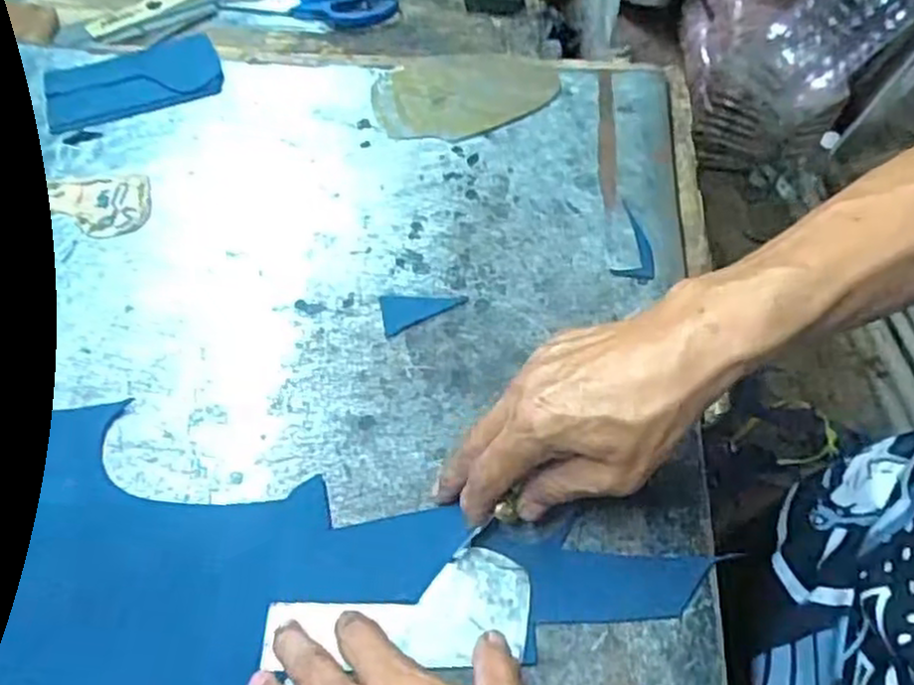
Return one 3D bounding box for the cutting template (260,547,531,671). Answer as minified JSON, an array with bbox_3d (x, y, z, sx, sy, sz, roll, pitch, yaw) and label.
[{"bbox_3d":[-0.029,0.136,0.388,0.133,0.006,0.057,1,60,-2],"label":"cutting template"}]

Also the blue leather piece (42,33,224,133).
[{"bbox_3d":[-0.259,-0.210,0.601,0.135,0.007,0.079,-16,62,-6],"label":"blue leather piece"}]

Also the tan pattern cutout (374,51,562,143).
[{"bbox_3d":[0.005,-0.198,0.592,0.140,0.006,0.088,-21,65,-9],"label":"tan pattern cutout"}]

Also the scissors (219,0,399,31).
[{"bbox_3d":[-0.133,-0.308,0.693,0.148,0.014,0.070,-15,61,-13],"label":"scissors"}]

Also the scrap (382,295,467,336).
[{"bbox_3d":[-0.022,-0.018,0.488,0.053,0.004,0.027,-2,64,-2],"label":"scrap"}]

